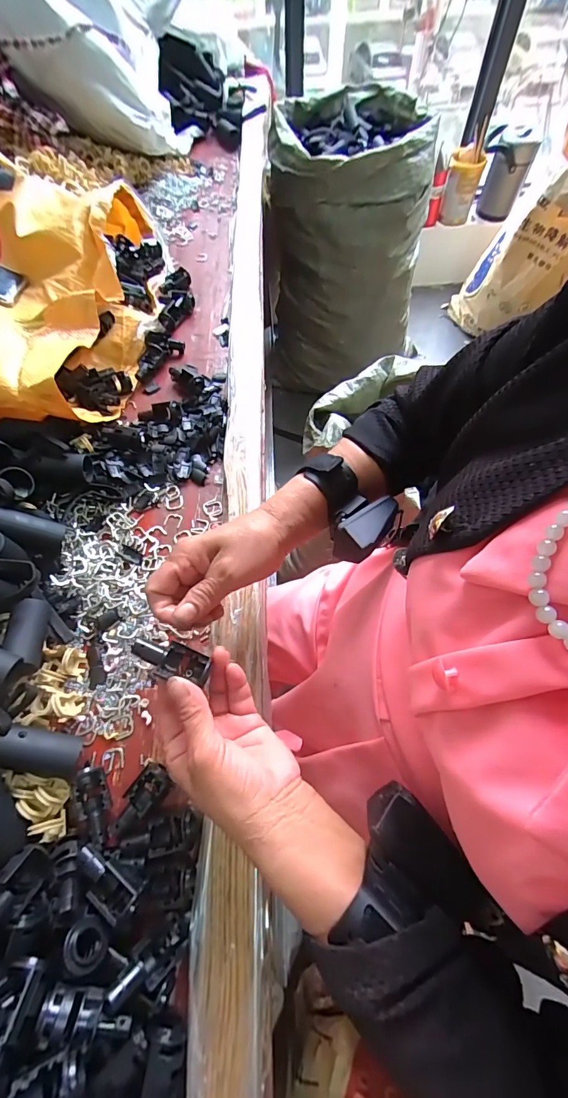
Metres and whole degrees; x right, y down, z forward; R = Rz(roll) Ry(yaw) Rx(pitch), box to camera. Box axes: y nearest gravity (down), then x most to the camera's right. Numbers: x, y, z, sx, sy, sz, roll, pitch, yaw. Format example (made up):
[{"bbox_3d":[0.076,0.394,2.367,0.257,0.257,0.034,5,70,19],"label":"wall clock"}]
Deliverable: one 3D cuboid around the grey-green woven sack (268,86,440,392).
[{"bbox_3d":[0.164,-0.793,1.175,0.401,0.634,0.336,3,62,2],"label":"grey-green woven sack"}]

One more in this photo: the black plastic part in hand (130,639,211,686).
[{"bbox_3d":[-0.076,0.074,0.273,0.051,0.012,0.022,22,62,-14],"label":"black plastic part in hand"}]

